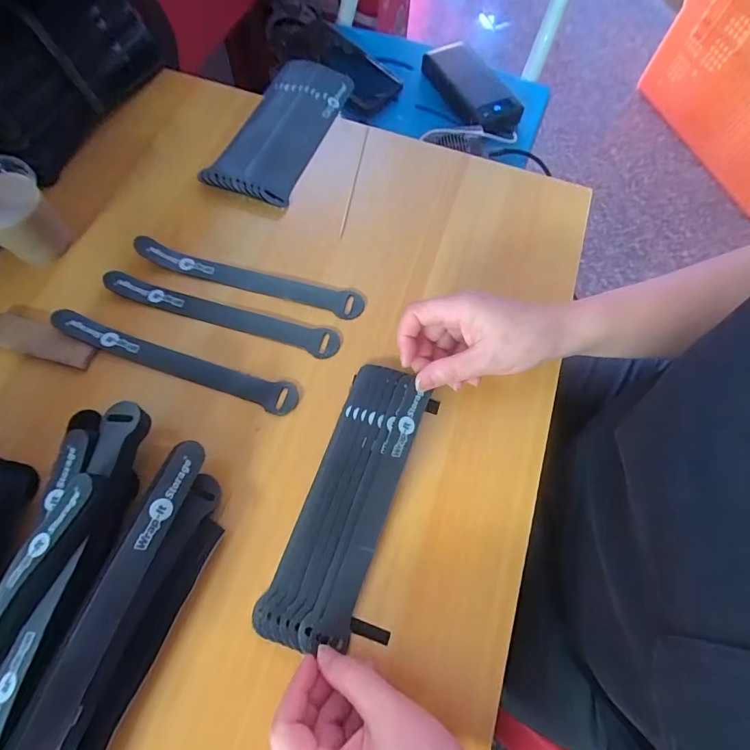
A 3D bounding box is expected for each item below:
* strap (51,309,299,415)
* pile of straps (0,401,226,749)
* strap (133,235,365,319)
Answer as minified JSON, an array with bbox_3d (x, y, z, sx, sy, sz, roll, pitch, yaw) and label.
[{"bbox_3d":[-0.162,-0.011,0.349,0.208,0.016,0.025,17,66,7],"label":"strap"},{"bbox_3d":[-0.185,0.141,0.259,0.125,0.065,0.246,17,69,6],"label":"pile of straps"},{"bbox_3d":[-0.107,-0.085,0.368,0.199,0.012,0.023,17,67,3],"label":"strap"}]

